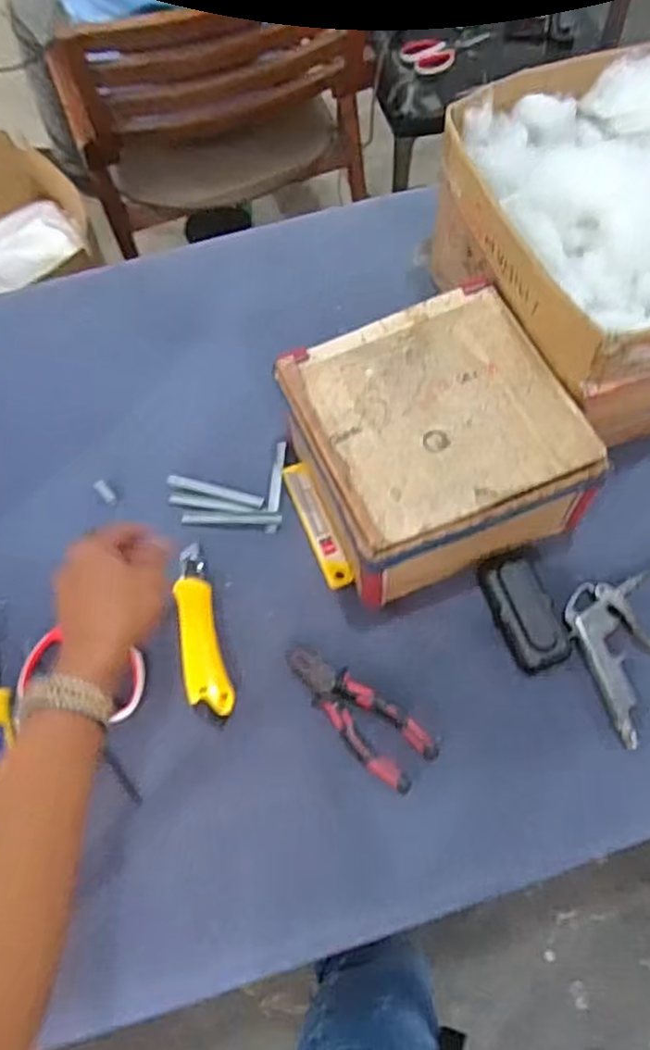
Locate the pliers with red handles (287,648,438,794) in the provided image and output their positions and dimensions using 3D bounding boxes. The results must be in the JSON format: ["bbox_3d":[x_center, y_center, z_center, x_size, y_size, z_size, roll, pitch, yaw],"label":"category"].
[{"bbox_3d":[0.026,0.162,0.614,0.148,0.015,0.054,40,73,19],"label":"pliers with red handles"}]

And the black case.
[{"bbox_3d":[0.181,0.078,0.639,0.050,0.022,0.105,-18,66,-5],"label":"black case"}]

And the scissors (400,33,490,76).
[{"bbox_3d":[0.254,-0.969,1.450,0.190,0.014,0.074,-12,92,-9],"label":"scissors"}]

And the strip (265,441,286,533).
[{"bbox_3d":[-0.049,-0.041,0.713,0.012,0.005,0.106,3,65,4],"label":"strip"}]

